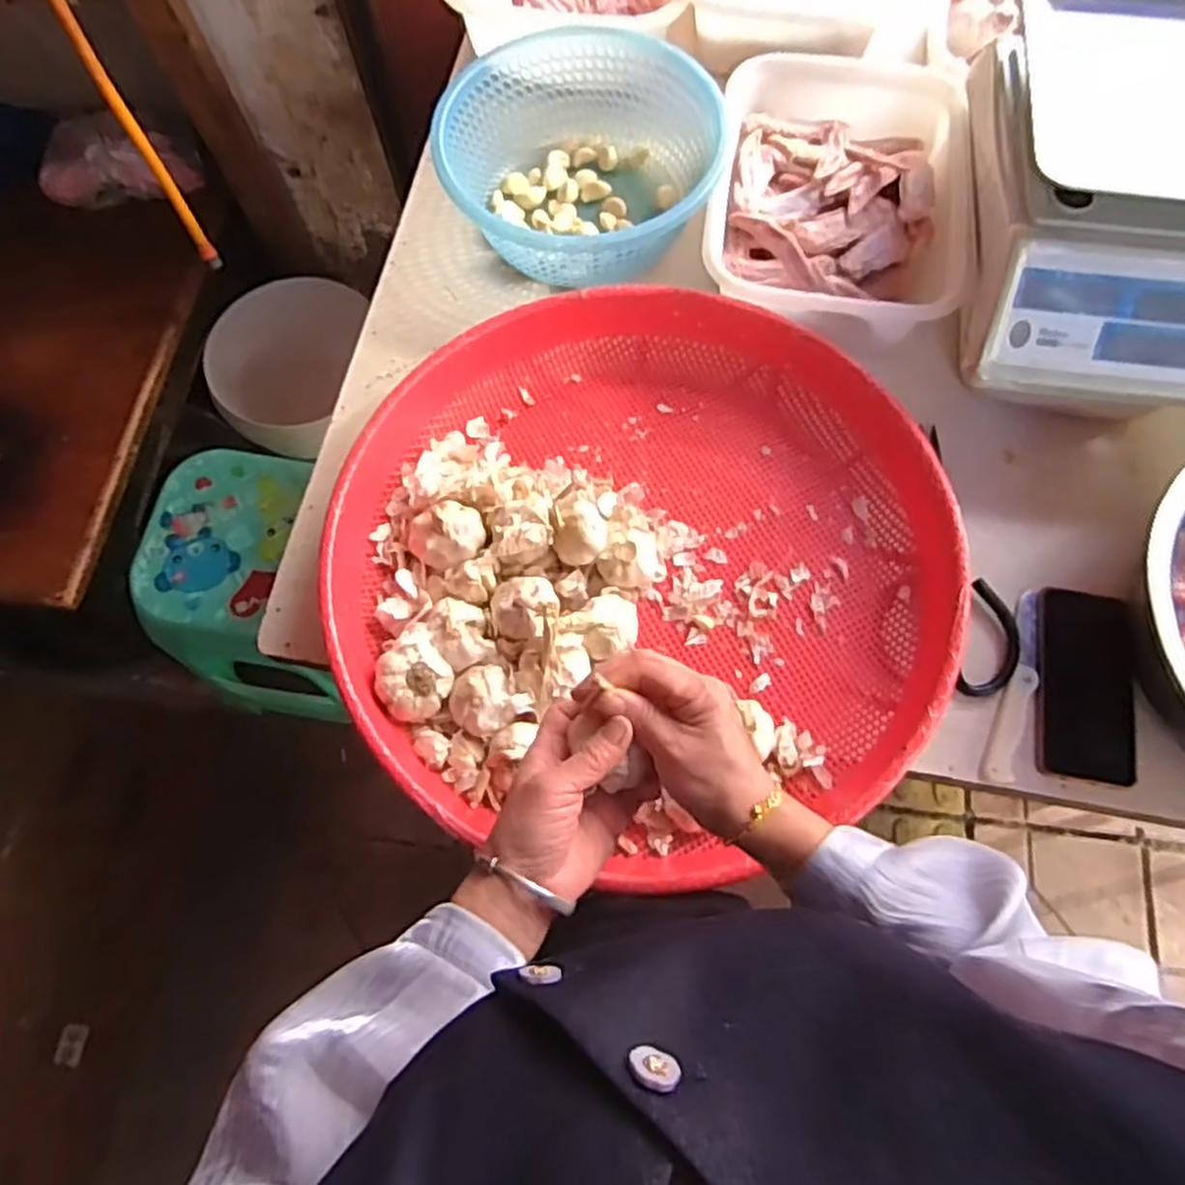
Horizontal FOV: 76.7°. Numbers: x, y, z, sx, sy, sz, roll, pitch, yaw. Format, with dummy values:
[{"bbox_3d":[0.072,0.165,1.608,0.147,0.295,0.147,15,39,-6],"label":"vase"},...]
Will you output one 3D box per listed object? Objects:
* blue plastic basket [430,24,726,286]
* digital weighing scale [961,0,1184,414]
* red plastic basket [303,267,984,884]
[{"bbox_3d":[-0.011,-0.433,0.755,0.260,0.092,0.248,-1,70,2],"label":"blue plastic basket"},{"bbox_3d":[0.493,-0.325,0.607,0.333,0.113,0.341,6,70,4],"label":"digital weighing scale"},{"bbox_3d":[0.040,-0.028,0.633,0.491,0.067,0.490,-1,70,2],"label":"red plastic basket"}]

